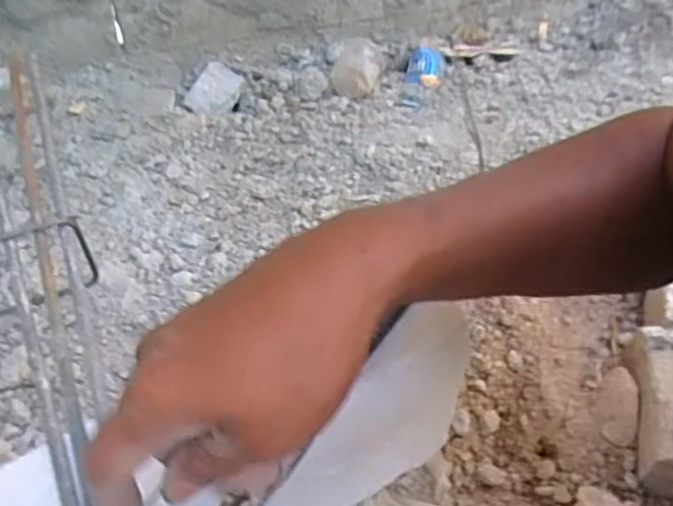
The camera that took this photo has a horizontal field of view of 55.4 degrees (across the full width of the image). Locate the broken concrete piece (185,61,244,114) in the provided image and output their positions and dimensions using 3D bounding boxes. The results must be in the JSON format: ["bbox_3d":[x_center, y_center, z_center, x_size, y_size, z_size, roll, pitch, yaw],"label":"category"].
[{"bbox_3d":[-0.193,-0.258,1.027,0.073,0.026,0.096,29,72,-3],"label":"broken concrete piece"}]

